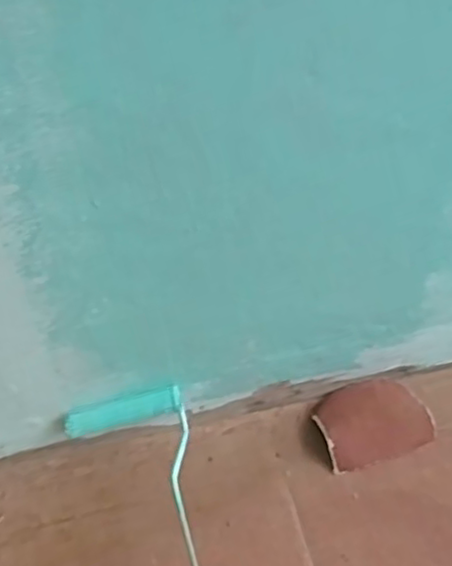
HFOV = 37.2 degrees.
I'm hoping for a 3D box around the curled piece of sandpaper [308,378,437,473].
[{"bbox_3d":[0.155,0.143,0.715,0.113,0.022,0.089,-14,46,-9],"label":"curled piece of sandpaper"}]

